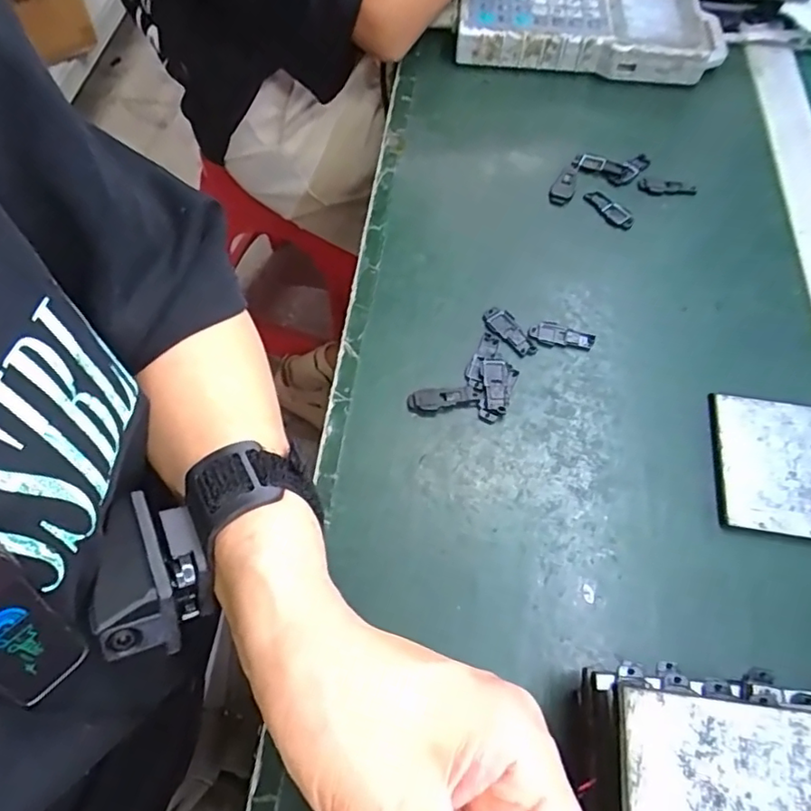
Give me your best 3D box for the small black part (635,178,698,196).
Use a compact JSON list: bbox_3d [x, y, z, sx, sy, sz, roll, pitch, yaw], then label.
[{"bbox_3d":[0.193,-0.161,0.432,0.044,0.004,0.013,4,62,2],"label":"small black part"}]

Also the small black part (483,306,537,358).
[{"bbox_3d":[0.064,-0.046,0.364,0.017,0.004,0.039,-29,65,-15],"label":"small black part"}]

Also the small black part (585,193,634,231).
[{"bbox_3d":[0.148,-0.142,0.423,0.017,0.004,0.039,-33,66,-16],"label":"small black part"}]

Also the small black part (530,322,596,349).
[{"bbox_3d":[0.098,-0.045,0.364,0.039,0.004,0.013,13,62,7],"label":"small black part"}]

